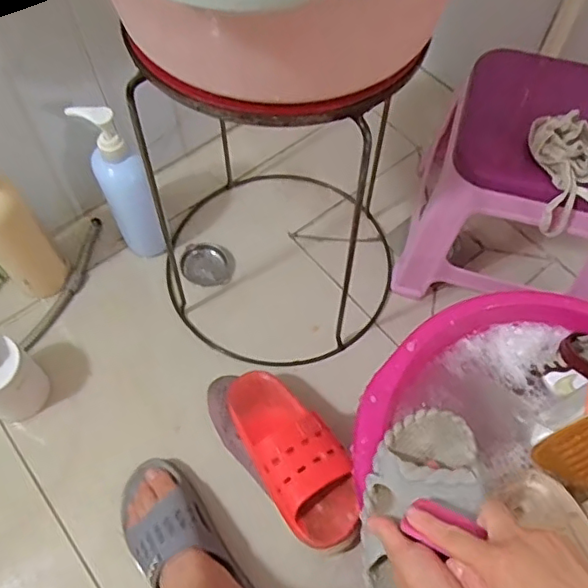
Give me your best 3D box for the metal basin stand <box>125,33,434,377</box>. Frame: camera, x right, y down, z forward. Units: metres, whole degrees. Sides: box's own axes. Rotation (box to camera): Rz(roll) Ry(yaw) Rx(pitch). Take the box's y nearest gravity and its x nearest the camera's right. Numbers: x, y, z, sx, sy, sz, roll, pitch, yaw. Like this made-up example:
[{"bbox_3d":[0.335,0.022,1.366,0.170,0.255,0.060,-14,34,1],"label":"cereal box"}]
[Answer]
[{"bbox_3d":[-0.019,-0.152,0.707,0.277,0.448,0.350,-4,62,-3],"label":"metal basin stand"}]

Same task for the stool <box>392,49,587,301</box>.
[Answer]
[{"bbox_3d":[0.313,-0.142,0.806,0.253,0.294,0.238,13,62,6],"label":"stool"}]

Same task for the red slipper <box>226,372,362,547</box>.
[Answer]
[{"bbox_3d":[-0.006,0.172,0.672,0.095,0.063,0.240,-27,47,-14],"label":"red slipper"}]

